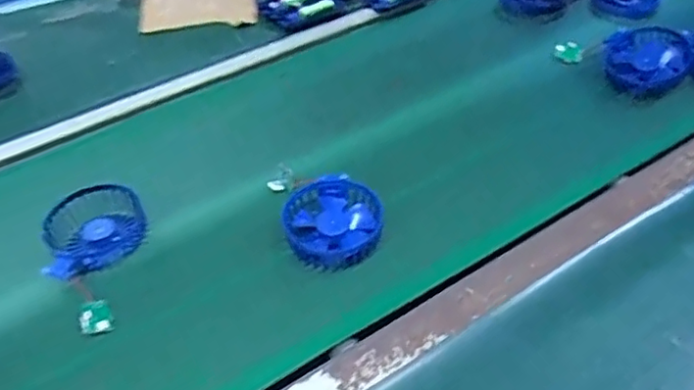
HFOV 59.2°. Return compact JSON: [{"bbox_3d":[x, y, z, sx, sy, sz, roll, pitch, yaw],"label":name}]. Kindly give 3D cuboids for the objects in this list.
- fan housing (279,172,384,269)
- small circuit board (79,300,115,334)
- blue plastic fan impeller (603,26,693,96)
[{"bbox_3d":[-0.013,0.024,0.562,0.090,0.025,0.095,-3,44,3],"label":"fan housing"},{"bbox_3d":[-0.209,0.101,0.506,0.023,0.009,0.027,-23,46,-17],"label":"small circuit board"},{"bbox_3d":[0.346,-0.156,0.706,0.092,0.038,0.083,19,50,17],"label":"blue plastic fan impeller"}]

